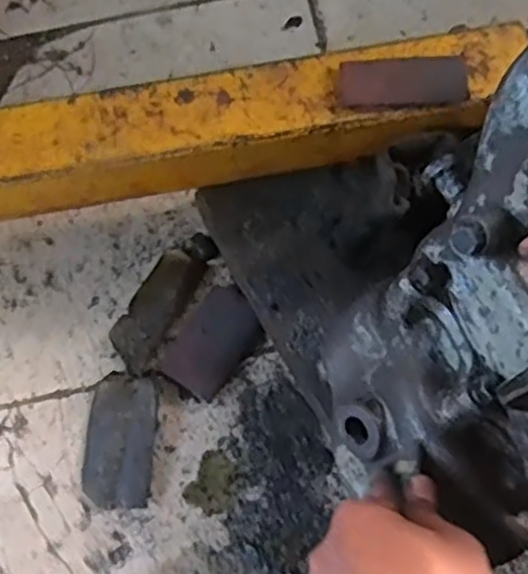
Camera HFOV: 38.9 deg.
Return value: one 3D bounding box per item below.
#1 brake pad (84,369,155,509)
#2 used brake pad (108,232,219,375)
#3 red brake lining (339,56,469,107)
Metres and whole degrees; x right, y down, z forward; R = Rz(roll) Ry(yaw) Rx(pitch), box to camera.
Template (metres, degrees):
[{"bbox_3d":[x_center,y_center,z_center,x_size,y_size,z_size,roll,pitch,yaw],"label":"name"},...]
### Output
[{"bbox_3d":[-0.135,0.142,0.695,0.062,0.019,0.119,1,74,2],"label":"brake pad"},{"bbox_3d":[-0.099,0.011,0.733,0.050,0.007,0.147,29,76,10],"label":"used brake pad"},{"bbox_3d":[0.114,-0.166,0.610,0.102,0.006,0.042,-2,74,1],"label":"red brake lining"}]

